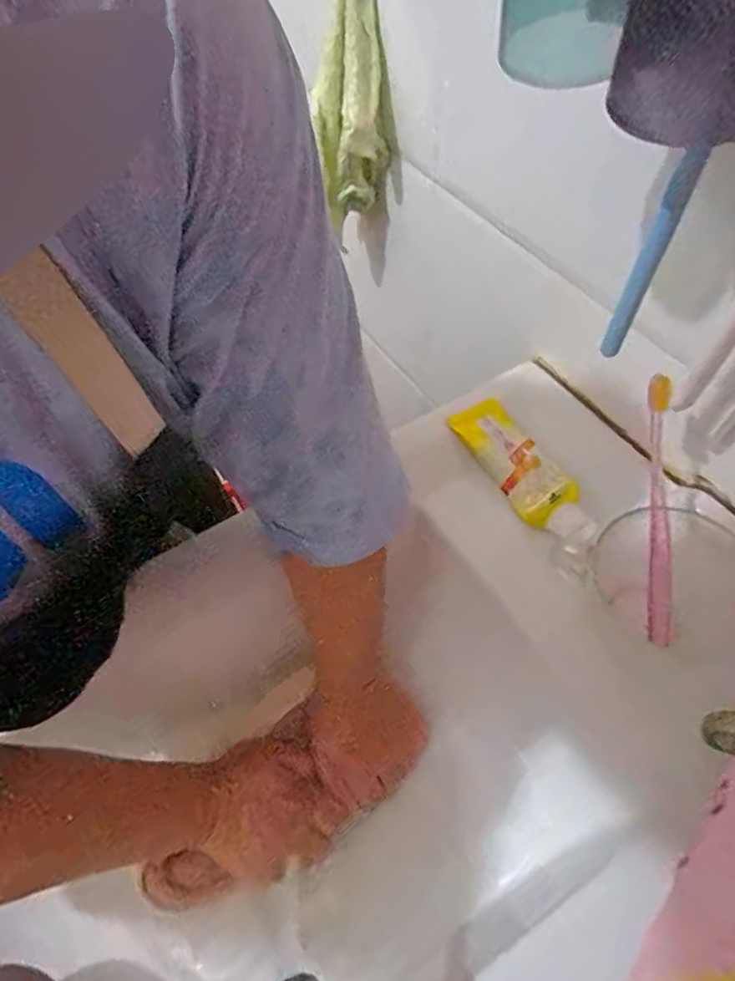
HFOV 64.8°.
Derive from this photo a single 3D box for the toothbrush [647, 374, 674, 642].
[{"bbox_3d":[0.197,0.015,0.389,0.015,0.016,0.178,-4,97,1],"label":"toothbrush"}]

